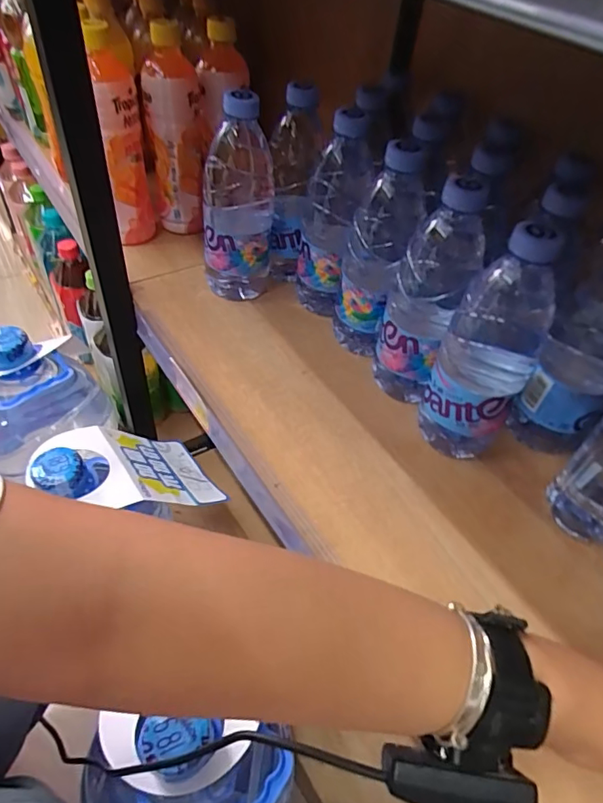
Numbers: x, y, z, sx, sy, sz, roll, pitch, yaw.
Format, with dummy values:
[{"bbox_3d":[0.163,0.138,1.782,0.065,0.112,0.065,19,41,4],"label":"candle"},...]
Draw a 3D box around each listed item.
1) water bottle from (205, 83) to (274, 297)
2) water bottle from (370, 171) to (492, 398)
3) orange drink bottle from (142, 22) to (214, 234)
[{"bbox_3d":[-0.065,-0.195,0.508,0.073,0.197,0.058,-2,47,-7],"label":"water bottle"},{"bbox_3d":[0.102,-0.082,0.427,0.062,0.197,0.059,12,47,6],"label":"water bottle"},{"bbox_3d":[-0.142,-0.301,0.583,0.068,0.214,0.054,-6,48,-10],"label":"orange drink bottle"}]

